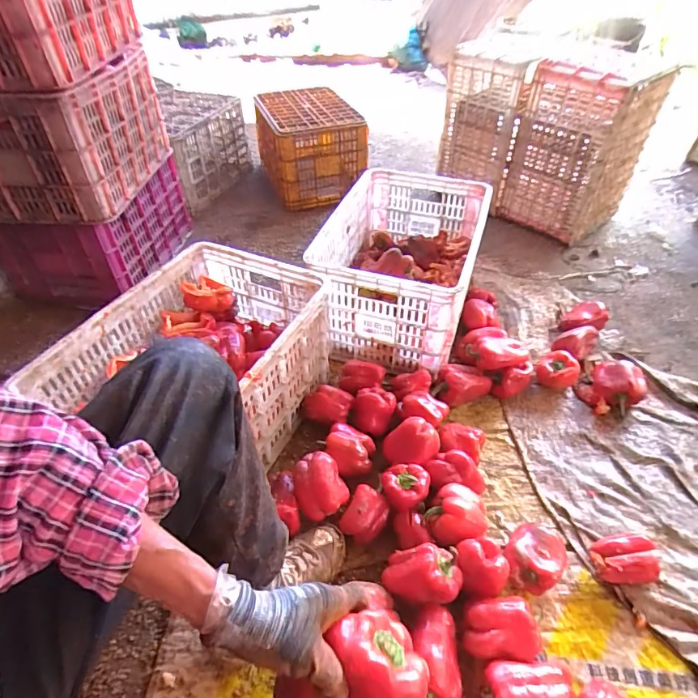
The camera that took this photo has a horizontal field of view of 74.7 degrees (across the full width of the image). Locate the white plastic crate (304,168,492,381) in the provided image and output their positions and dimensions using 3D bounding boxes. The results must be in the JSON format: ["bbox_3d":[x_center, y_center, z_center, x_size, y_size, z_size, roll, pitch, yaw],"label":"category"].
[{"bbox_3d":[0.145,-0.240,1.220,0.361,0.248,0.554,13,47,14],"label":"white plastic crate"}]

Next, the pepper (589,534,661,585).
[{"bbox_3d":[0.466,0.362,0.783,0.097,0.067,0.083,1,45,3],"label":"pepper"}]

